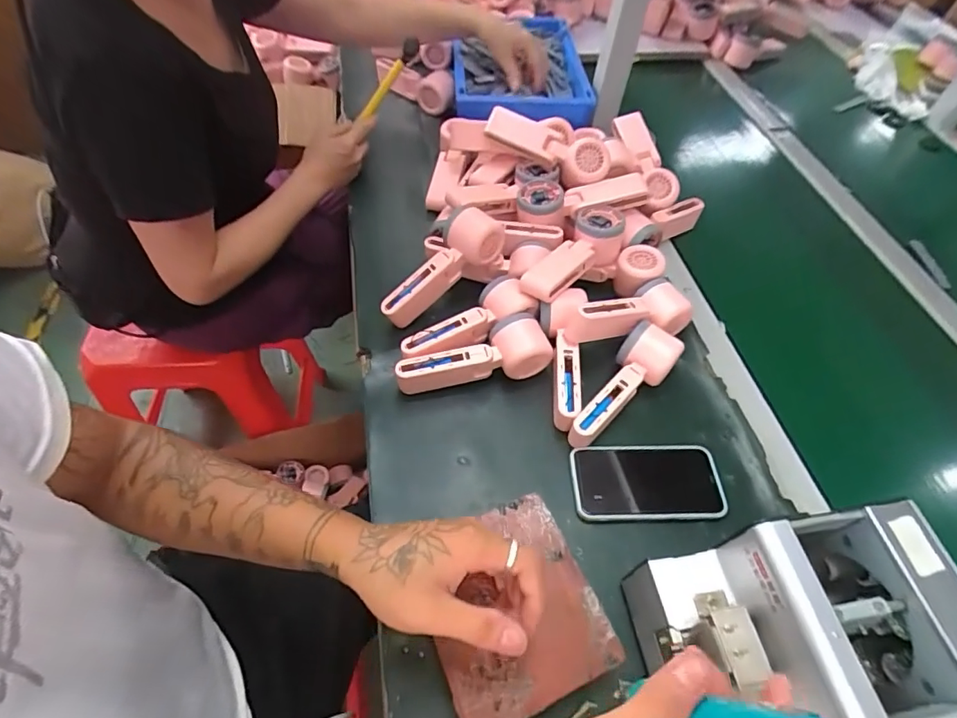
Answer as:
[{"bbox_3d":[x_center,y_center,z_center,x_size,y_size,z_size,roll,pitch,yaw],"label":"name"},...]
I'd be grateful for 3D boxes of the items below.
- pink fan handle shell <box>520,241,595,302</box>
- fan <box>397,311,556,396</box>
[{"bbox_3d":[0.092,-0.101,0.586,0.044,0.025,0.101,37,60,20],"label":"pink fan handle shell"},{"bbox_3d":[-0.007,-0.001,0.556,0.163,0.055,0.057,-8,56,-10],"label":"fan"}]

